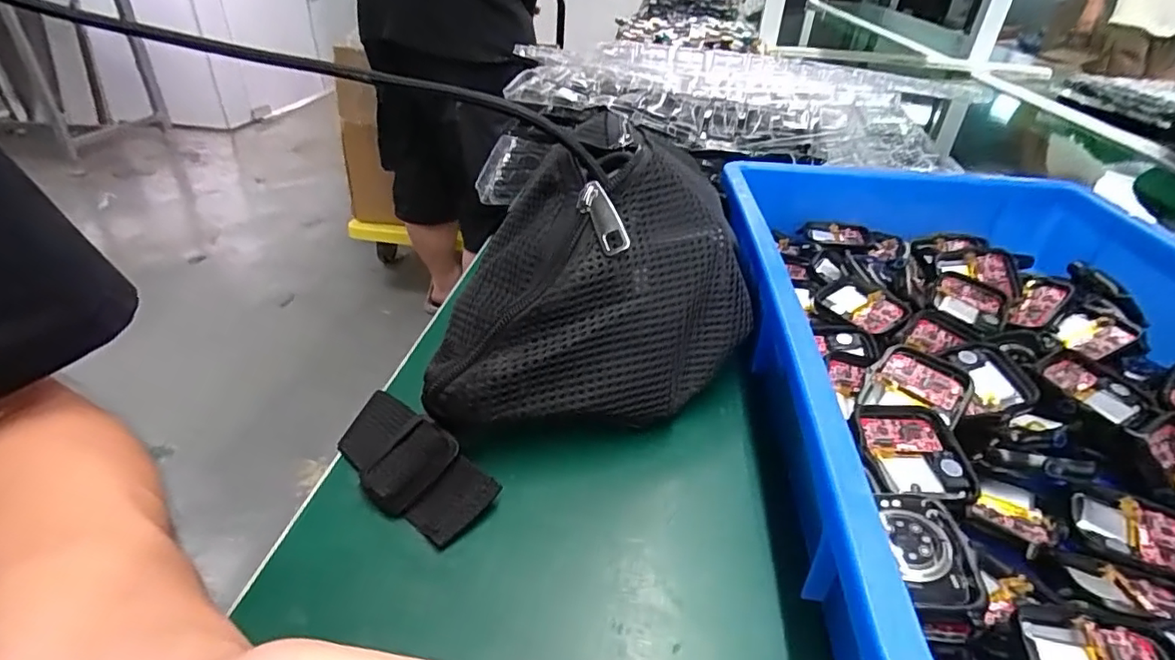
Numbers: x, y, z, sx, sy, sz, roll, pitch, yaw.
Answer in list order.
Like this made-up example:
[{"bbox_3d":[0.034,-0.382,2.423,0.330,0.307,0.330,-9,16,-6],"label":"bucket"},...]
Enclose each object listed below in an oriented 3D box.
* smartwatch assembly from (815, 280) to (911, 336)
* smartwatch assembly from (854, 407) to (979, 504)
[{"bbox_3d":[0.151,-0.013,0.315,0.035,0.005,0.041,-31,51,-21],"label":"smartwatch assembly"},{"bbox_3d":[0.126,0.049,0.224,0.036,0.010,0.040,-4,52,1],"label":"smartwatch assembly"}]

